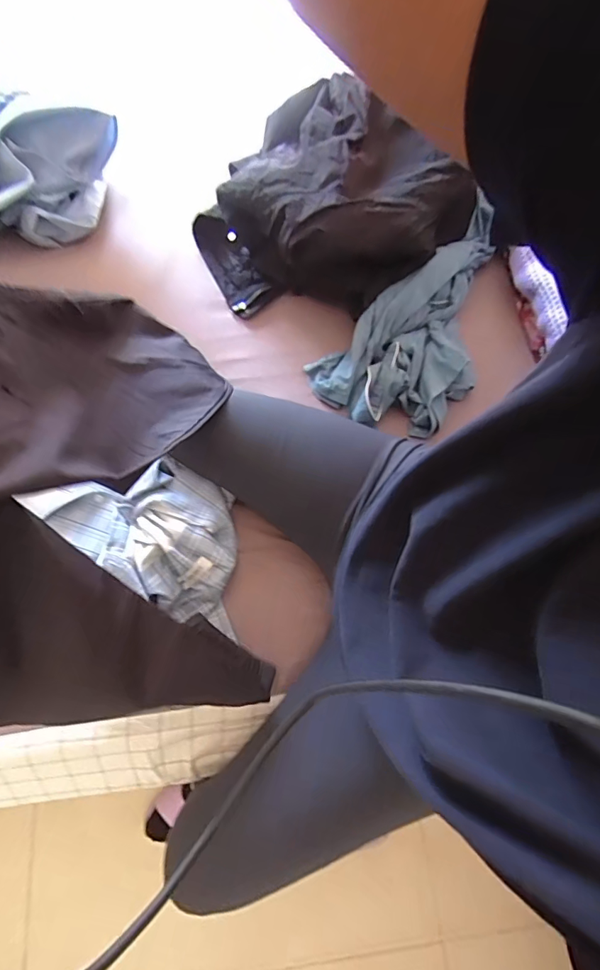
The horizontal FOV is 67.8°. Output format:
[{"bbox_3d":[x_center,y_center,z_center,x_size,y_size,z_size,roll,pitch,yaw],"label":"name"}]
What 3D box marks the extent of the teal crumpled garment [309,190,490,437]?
[{"bbox_3d":[0.207,-0.256,0.717,0.210,0.126,0.372,38,74,12],"label":"teal crumpled garment"}]

